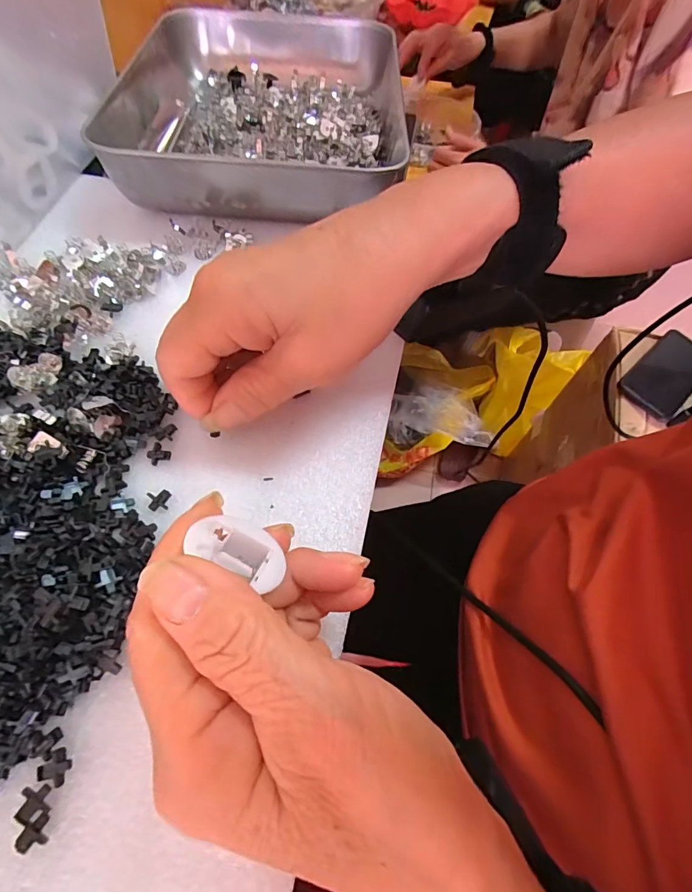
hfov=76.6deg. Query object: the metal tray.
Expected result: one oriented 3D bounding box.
[{"bbox_3d":[-0.067,-0.263,0.333,0.213,0.043,0.249,2,60,-4],"label":"metal tray"}]

